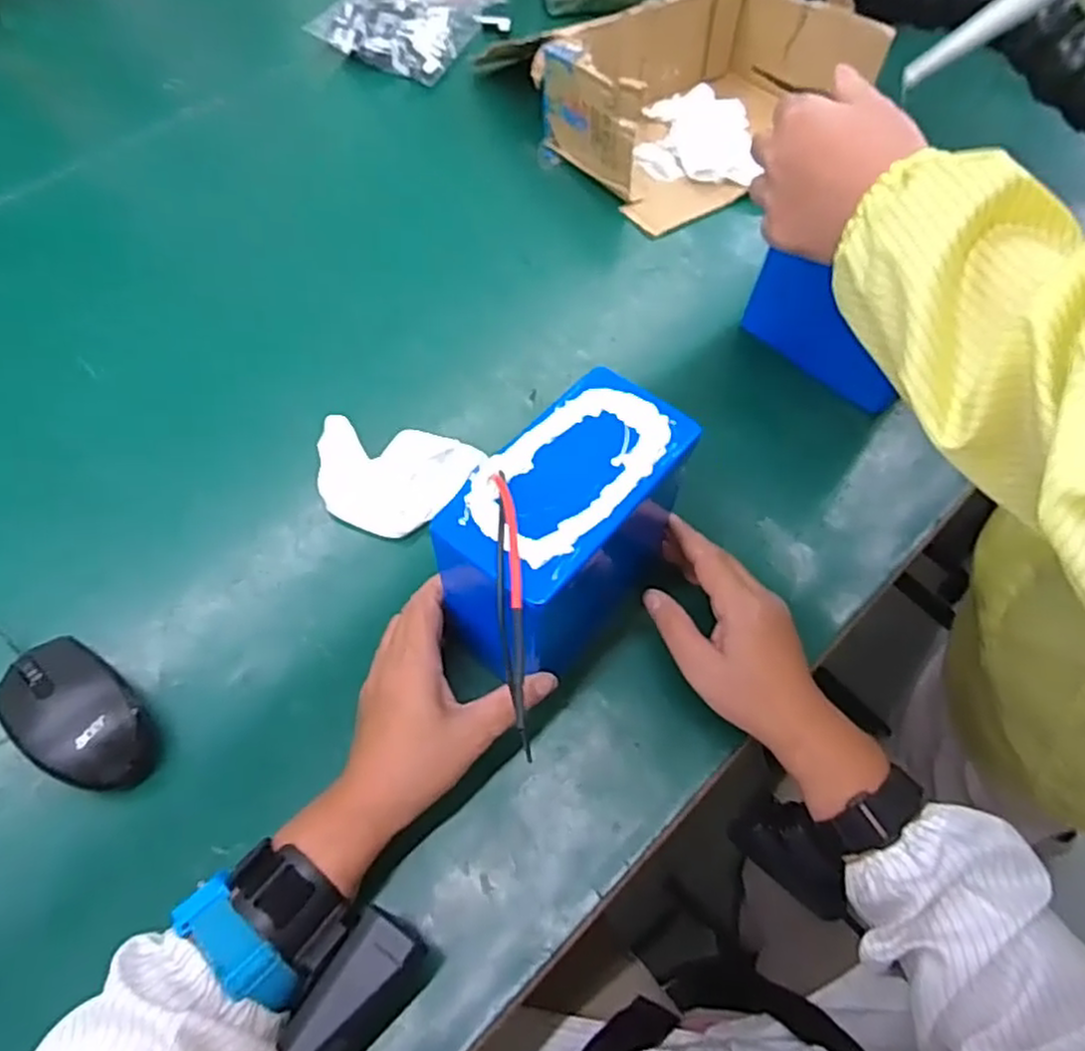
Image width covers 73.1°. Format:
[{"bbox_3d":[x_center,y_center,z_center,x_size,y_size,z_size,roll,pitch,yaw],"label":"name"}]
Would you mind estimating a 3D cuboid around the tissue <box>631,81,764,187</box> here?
[{"bbox_3d":[0.159,-0.404,0.760,0.112,0.029,0.148,7,60,1],"label":"tissue"}]

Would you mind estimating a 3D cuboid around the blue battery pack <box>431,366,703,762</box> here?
[{"bbox_3d":[0.015,0.004,0.424,0.077,0.123,0.136,36,64,17],"label":"blue battery pack"}]

